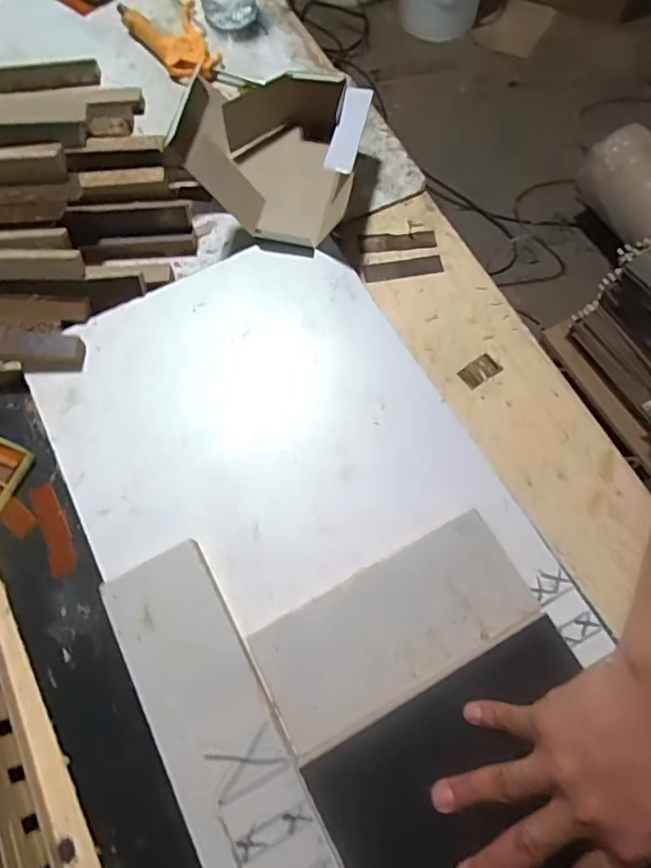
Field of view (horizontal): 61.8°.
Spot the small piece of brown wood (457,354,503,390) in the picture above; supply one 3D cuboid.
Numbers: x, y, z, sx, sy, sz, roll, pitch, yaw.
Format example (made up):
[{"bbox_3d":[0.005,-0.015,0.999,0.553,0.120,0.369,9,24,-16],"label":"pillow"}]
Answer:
[{"bbox_3d":[0.137,-0.056,0.483,0.036,0.004,0.021,-32,71,-11],"label":"small piece of brown wood"}]

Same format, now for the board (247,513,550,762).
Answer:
[{"bbox_3d":[0.047,0.129,0.368,0.181,0.011,0.083,-27,67,-9],"label":"board"}]

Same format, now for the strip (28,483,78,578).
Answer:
[{"bbox_3d":[-0.218,0.077,0.437,0.022,0.005,0.077,-23,70,-8],"label":"strip"}]

